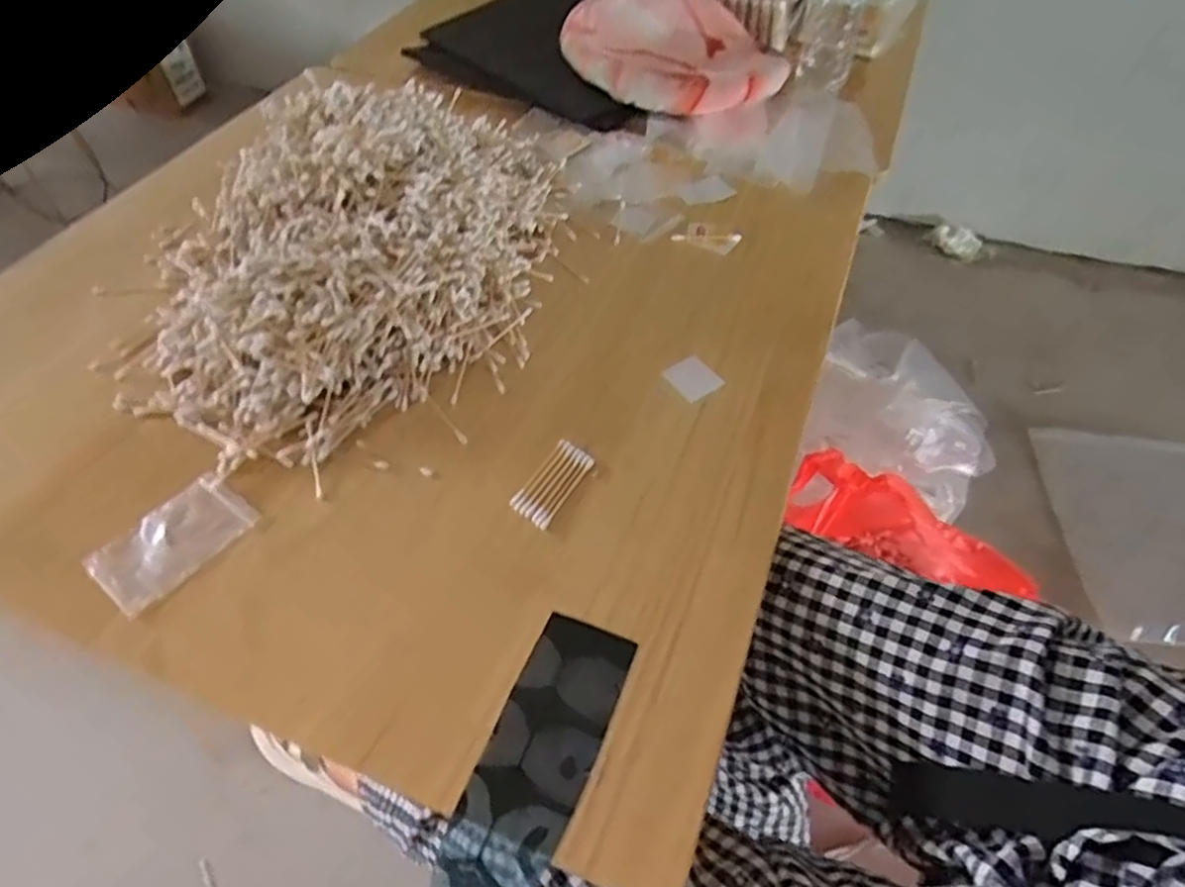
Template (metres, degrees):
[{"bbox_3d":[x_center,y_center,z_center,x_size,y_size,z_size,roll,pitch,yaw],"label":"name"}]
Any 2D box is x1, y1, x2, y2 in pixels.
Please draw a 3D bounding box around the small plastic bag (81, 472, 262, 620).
[{"bbox_3d":[-0.295,0.068,0.502,0.069,0.008,0.100,32,55,24],"label":"small plastic bag"}]

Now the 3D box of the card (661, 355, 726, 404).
[{"bbox_3d":[0.087,-0.057,0.612,0.039,0.005,0.047,-29,48,-16],"label":"card"}]

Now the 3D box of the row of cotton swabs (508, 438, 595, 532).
[{"bbox_3d":[-0.029,0.029,0.535,0.032,0.012,0.073,25,53,20],"label":"row of cotton swabs"}]

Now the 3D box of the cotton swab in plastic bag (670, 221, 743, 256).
[{"bbox_3d":[0.124,-0.224,0.771,0.065,0.010,0.041,19,51,15],"label":"cotton swab in plastic bag"}]

